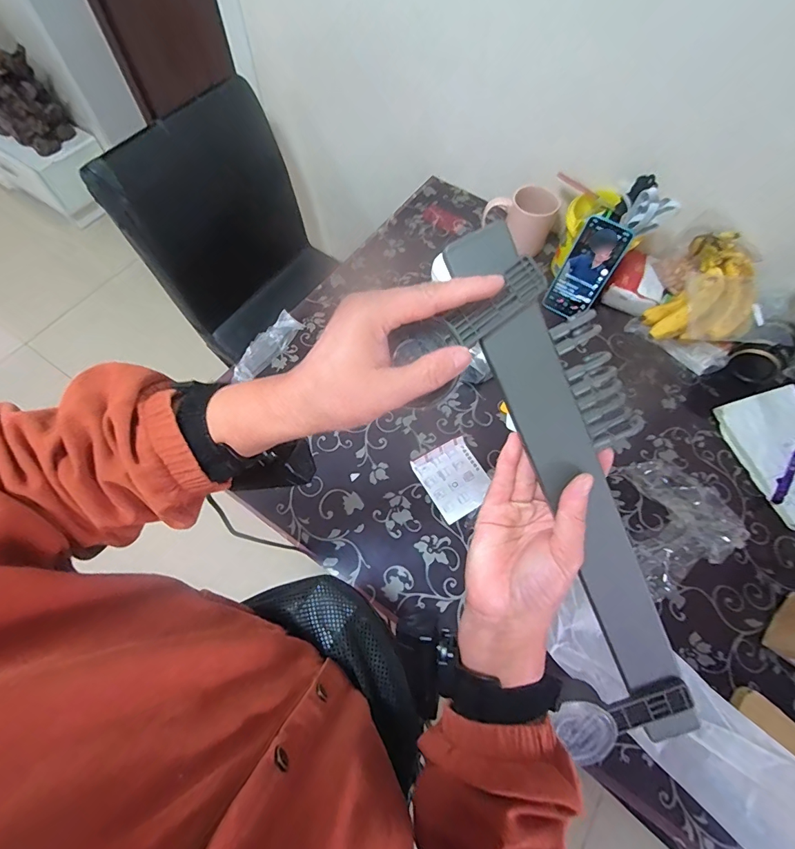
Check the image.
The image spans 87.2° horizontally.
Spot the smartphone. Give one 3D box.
[{"bbox_3d":[0.331,-0.270,0.736,0.079,0.167,0.012,37,42,14],"label":"smartphone"}]

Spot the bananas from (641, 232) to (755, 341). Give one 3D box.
[{"bbox_3d":[0.518,-0.213,0.698,0.209,0.085,0.163,-37,71,-17],"label":"bananas"}]

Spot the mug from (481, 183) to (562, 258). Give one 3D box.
[{"bbox_3d":[0.237,-0.402,0.820,0.122,0.102,0.085,35,68,13],"label":"mug"}]

